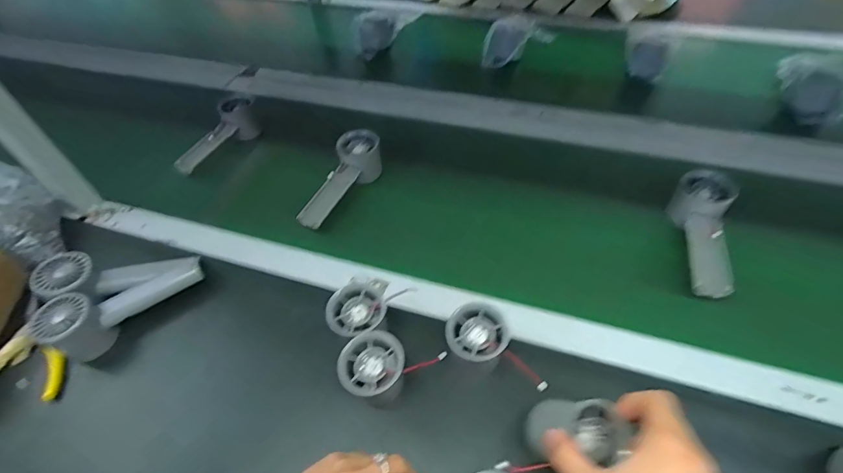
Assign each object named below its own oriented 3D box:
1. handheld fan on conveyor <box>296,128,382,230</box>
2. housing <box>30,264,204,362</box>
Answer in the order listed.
[{"bbox_3d":[-0.109,-0.077,0.572,0.053,0.051,0.162,16,54,17],"label":"handheld fan on conveyor"},{"bbox_3d":[-0.325,0.070,0.460,0.153,0.052,0.054,-37,57,-22],"label":"housing"}]

